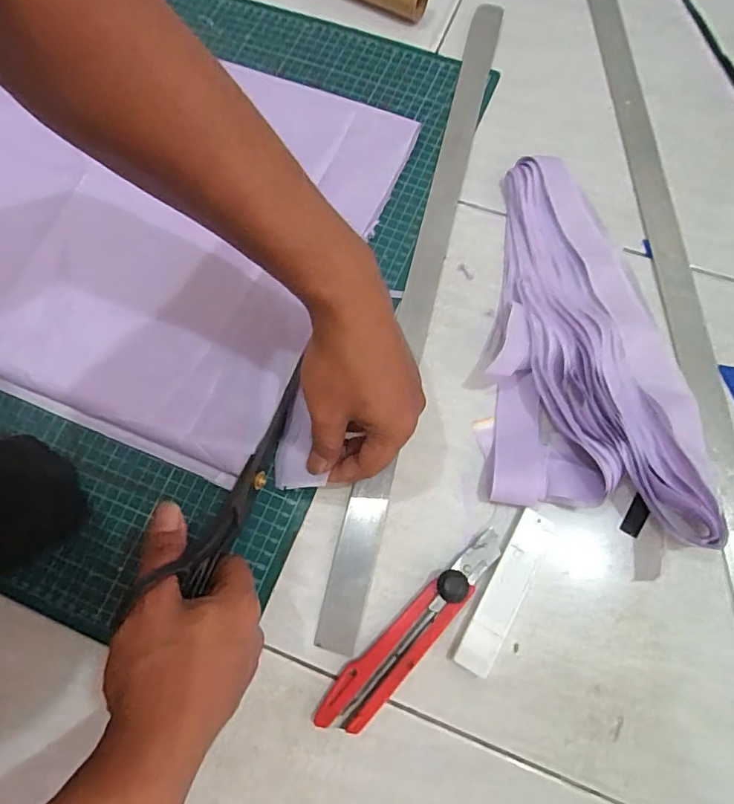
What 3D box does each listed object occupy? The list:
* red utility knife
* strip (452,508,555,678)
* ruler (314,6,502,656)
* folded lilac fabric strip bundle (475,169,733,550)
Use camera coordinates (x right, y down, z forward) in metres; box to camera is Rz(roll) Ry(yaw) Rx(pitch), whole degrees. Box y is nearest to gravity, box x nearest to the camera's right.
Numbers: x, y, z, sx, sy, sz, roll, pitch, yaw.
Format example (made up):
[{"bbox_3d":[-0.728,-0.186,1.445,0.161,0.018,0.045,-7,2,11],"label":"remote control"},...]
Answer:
[{"bbox_3d":[0.034,0.157,0.347,0.033,0.018,0.167,42,78,14],"label":"red utility knife"},{"bbox_3d":[0.097,0.132,0.353,0.024,0.009,0.115,28,75,11],"label":"strip"},{"bbox_3d":[0.052,-0.118,0.444,0.029,0.009,0.625,15,73,0],"label":"ruler"},{"bbox_3d":[0.178,-0.059,0.399,0.149,0.032,0.302,6,72,4],"label":"folded lilac fabric strip bundle"}]

